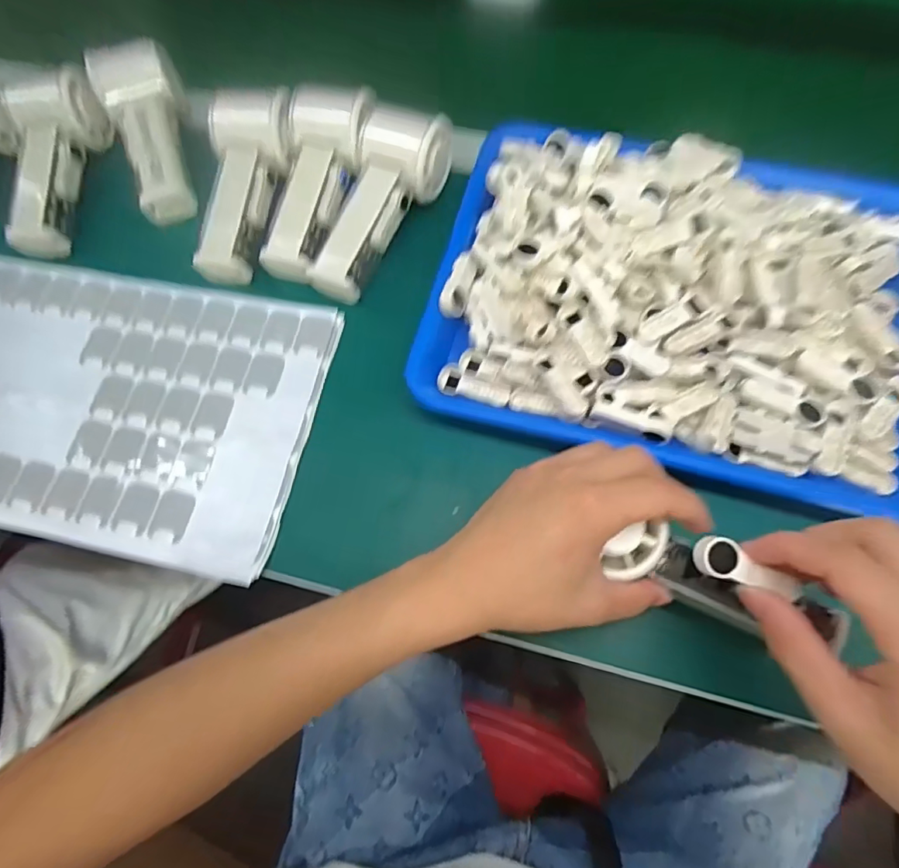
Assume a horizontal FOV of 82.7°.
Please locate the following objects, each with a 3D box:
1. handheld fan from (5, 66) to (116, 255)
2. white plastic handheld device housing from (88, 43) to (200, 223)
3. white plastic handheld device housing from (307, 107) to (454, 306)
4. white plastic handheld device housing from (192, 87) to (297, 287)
[{"bbox_3d":[-0.325,-0.220,0.415,0.054,0.055,0.148,2,70,3],"label":"handheld fan"},{"bbox_3d":[-0.250,-0.249,0.430,0.060,0.050,0.149,-16,86,-3],"label":"white plastic handheld device housing"},{"bbox_3d":[-0.056,-0.176,0.391,0.053,0.056,0.155,28,86,12],"label":"white plastic handheld device housing"},{"bbox_3d":[-0.163,-0.192,0.398,0.059,0.030,0.153,9,83,6],"label":"white plastic handheld device housing"}]

